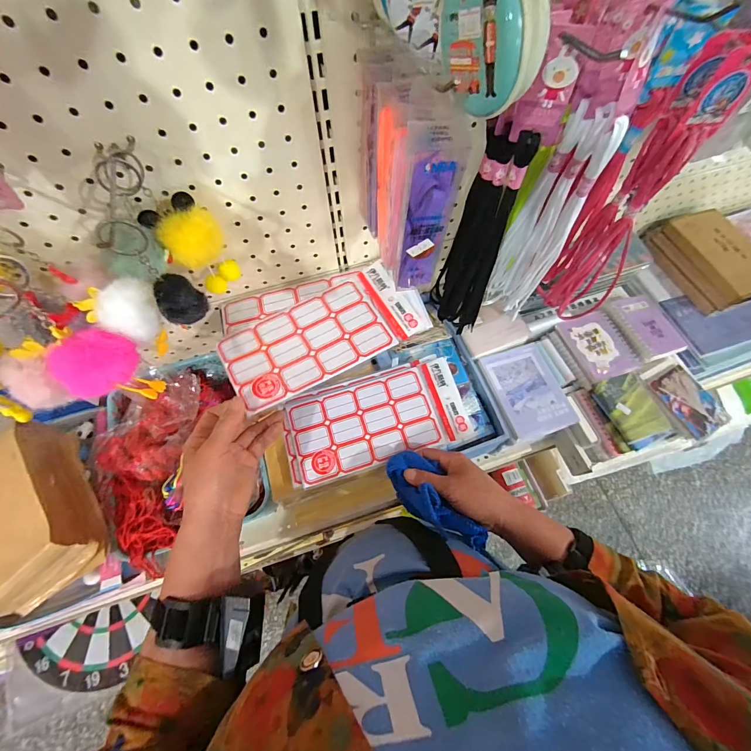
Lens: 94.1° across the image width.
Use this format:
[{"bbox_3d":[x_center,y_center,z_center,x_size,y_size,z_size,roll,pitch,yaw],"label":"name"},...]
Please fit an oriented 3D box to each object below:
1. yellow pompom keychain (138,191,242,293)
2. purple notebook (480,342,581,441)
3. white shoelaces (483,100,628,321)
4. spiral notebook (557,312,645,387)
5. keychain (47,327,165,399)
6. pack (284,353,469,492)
[{"bbox_3d":[-0.176,-0.127,0.355,0.057,0.100,0.051,-33,69,-13],"label":"yellow pompom keychain"},{"bbox_3d":[0.237,0.019,0.545,0.103,0.007,0.146,-14,66,-6],"label":"purple notebook"},{"bbox_3d":[0.192,-0.167,0.419,0.024,0.276,0.067,-38,70,-15],"label":"white shoelaces"},{"bbox_3d":[0.371,-0.051,0.574,0.098,0.010,0.113,-17,66,-7],"label":"spiral notebook"},{"bbox_3d":[-0.231,-0.005,0.299,0.070,0.058,0.053,12,66,6],"label":"keychain"},{"bbox_3d":[0.003,0.060,0.493,0.240,0.010,0.119,-16,68,-5],"label":"pack"}]

